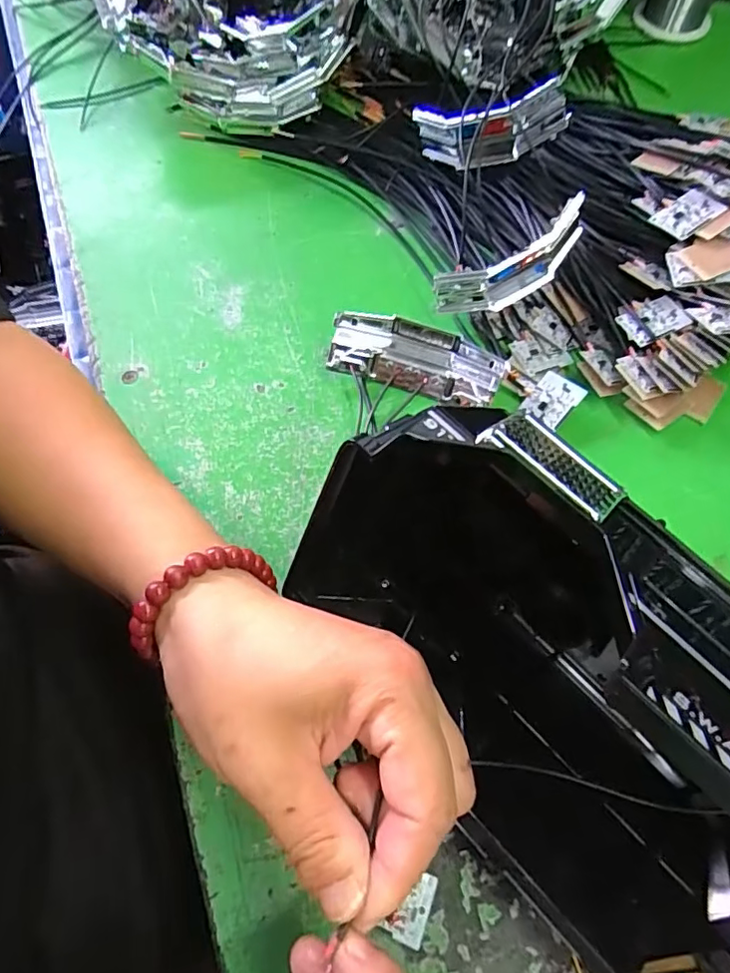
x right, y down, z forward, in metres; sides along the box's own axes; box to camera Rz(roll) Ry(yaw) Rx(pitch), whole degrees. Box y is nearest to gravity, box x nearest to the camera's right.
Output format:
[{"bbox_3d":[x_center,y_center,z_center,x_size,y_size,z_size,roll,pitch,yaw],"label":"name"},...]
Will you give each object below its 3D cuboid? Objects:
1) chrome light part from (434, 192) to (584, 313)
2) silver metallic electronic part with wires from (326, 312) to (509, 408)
[{"bbox_3d":[0.086,-0.125,0.322,0.091,0.037,0.017,-27,67,2],"label":"chrome light part"},{"bbox_3d":[0.030,-0.073,0.322,0.096,0.024,0.035,15,65,7],"label":"silver metallic electronic part with wires"}]

